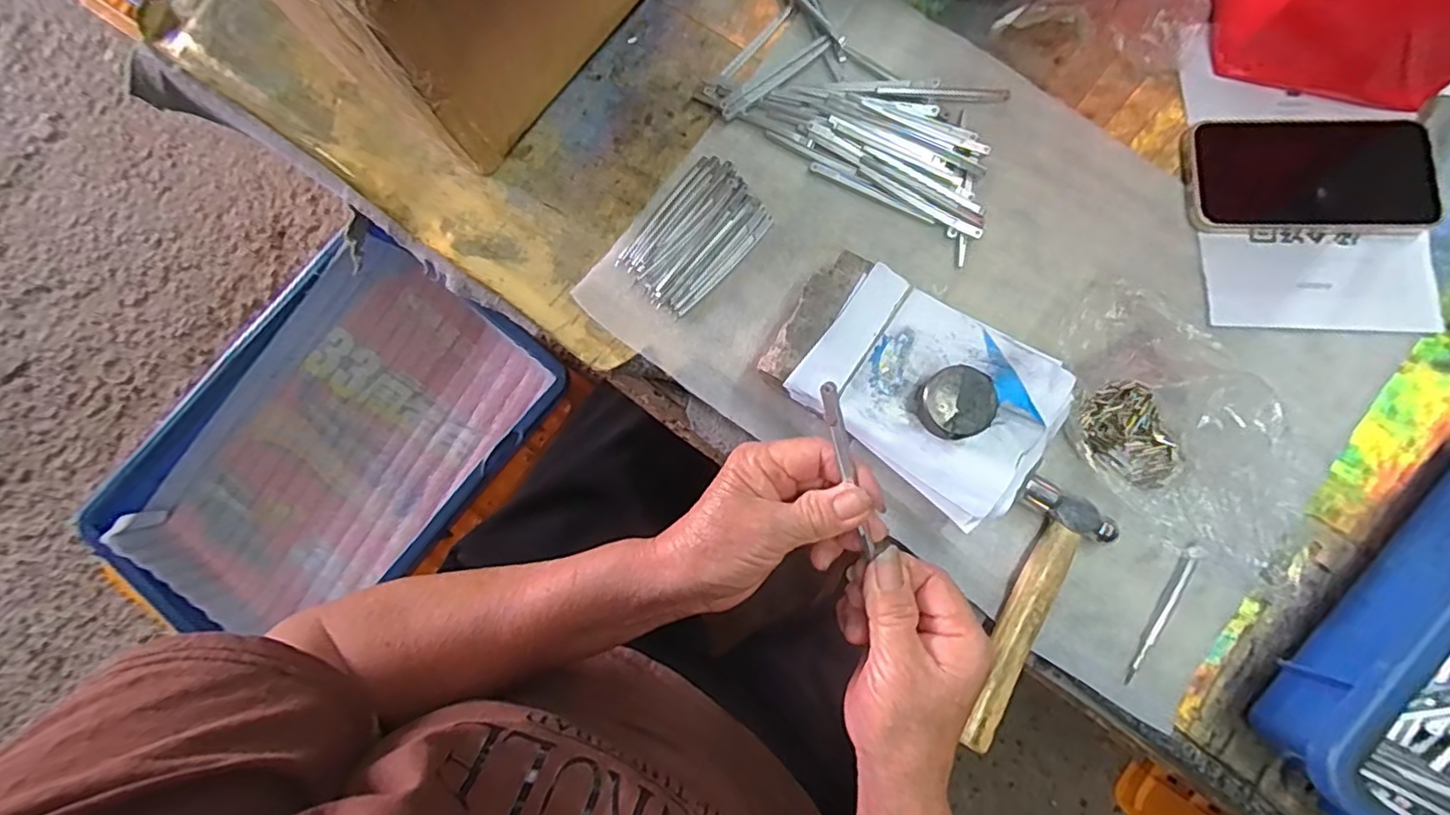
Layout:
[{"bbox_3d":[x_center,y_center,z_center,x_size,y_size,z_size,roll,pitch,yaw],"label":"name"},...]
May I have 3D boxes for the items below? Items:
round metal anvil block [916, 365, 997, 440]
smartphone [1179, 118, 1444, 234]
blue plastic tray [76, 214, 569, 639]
[{"bbox_3d":[0.126,-0.001,0.339,0.036,0.020,0.038,0,83,2],"label":"round metal anvil block"},{"bbox_3d":[0.373,-0.153,0.399,0.149,0.011,0.079,1,83,2],"label":"smartphone"},{"bbox_3d":[-0.399,0.045,0.653,0.281,0.086,0.411,39,86,6],"label":"blue plastic tray"}]

